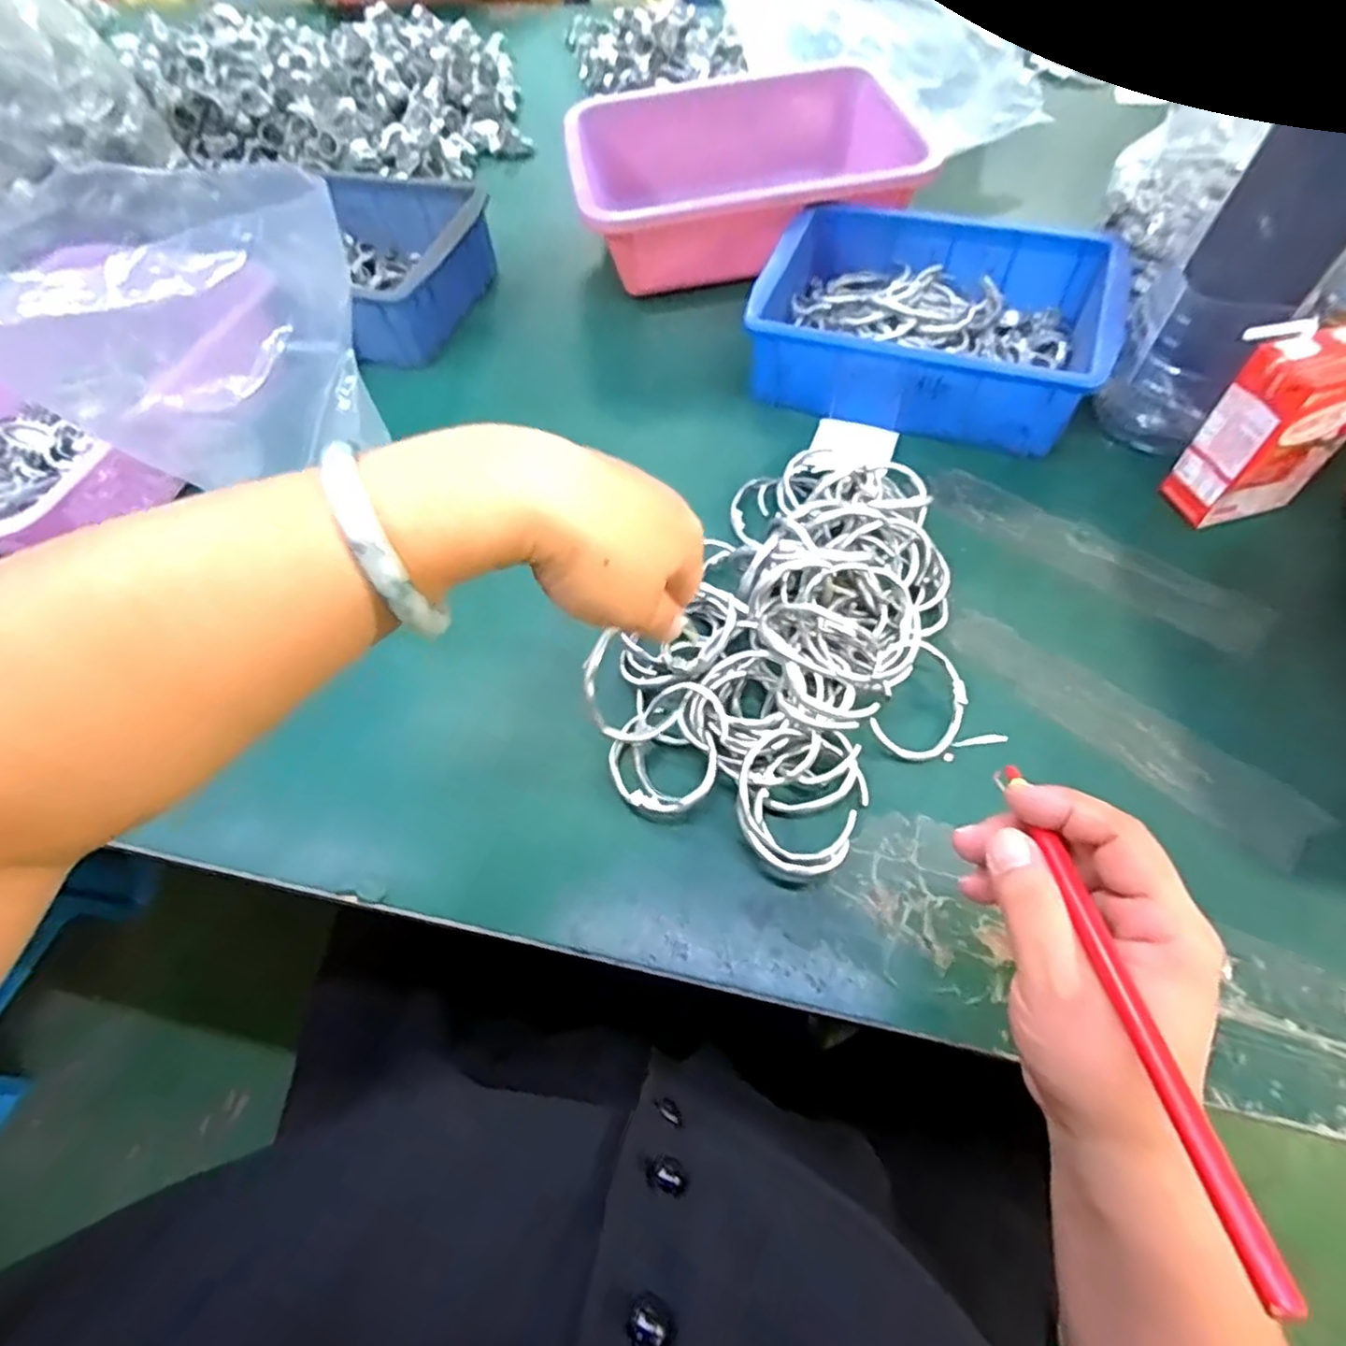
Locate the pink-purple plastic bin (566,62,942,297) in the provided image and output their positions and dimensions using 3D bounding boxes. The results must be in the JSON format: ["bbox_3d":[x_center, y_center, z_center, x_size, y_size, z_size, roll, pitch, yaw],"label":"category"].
[{"bbox_3d":[0.066,-0.453,0.641,0.308,0.087,0.235,-9,59,-2],"label":"pink-purple plastic bin"}]

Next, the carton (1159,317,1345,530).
[{"bbox_3d":[0.361,-0.147,0.414,0.073,0.108,0.045,-11,60,-3],"label":"carton"}]

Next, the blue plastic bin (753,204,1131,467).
[{"bbox_3d":[0.193,-0.266,0.527,0.247,0.076,0.175,19,62,14],"label":"blue plastic bin"}]

